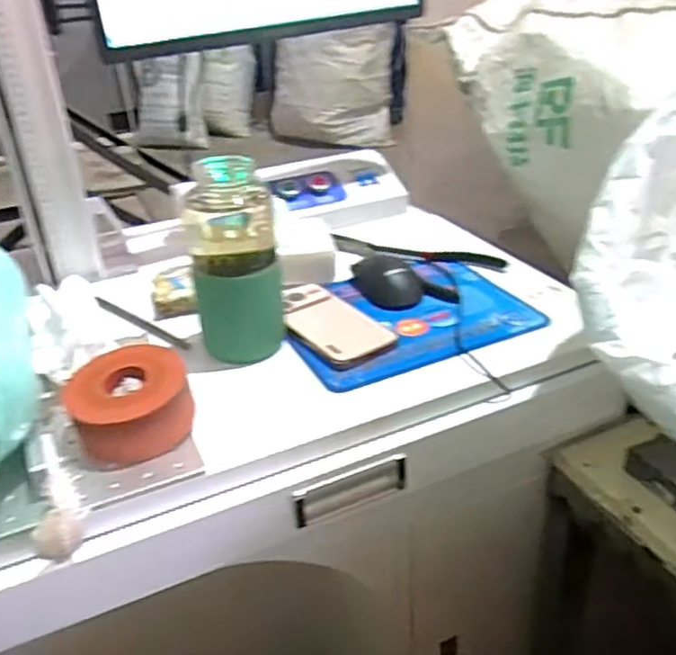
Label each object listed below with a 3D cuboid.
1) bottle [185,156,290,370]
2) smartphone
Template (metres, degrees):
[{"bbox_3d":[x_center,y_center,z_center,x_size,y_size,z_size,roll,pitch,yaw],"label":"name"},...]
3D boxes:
[{"bbox_3d":[-0.099,-0.060,0.662,0.086,0.185,0.071,-7,30,-6],"label":"bottle"},{"bbox_3d":[-0.011,-0.005,0.724,0.080,0.016,0.150,-21,35,-28],"label":"smartphone"}]

